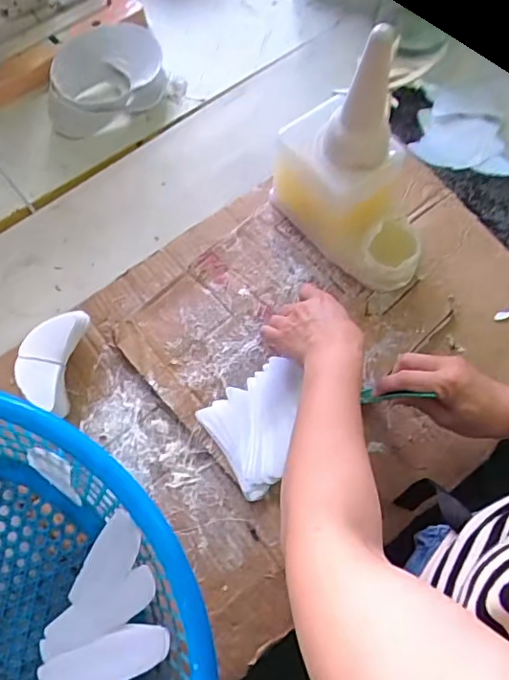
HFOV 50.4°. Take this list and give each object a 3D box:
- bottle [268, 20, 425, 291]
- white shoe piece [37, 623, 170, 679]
[{"bbox_3d":[0.121,-0.185,0.576,0.107,0.231,0.197,-39,75,-13],"label":"bottle"},{"bbox_3d":[-0.152,0.313,0.513,0.176,0.008,0.050,-33,72,13],"label":"white shoe piece"}]

